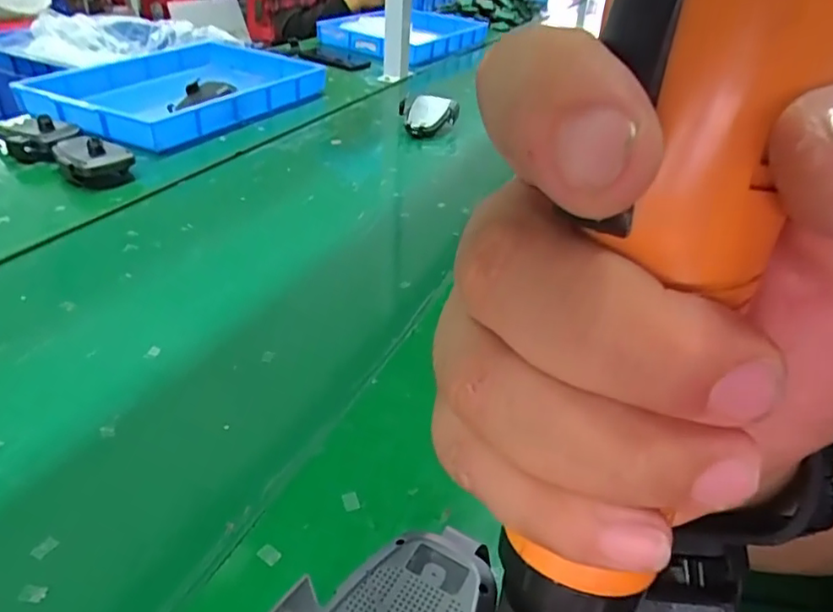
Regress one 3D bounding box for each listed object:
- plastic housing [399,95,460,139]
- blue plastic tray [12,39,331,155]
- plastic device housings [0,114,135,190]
[{"bbox_3d":[0.020,-0.290,0.906,0.088,0.055,0.068,-10,45,-20],"label":"plastic housing"},{"bbox_3d":[-0.374,-0.342,0.925,0.304,0.070,0.393,24,39,26],"label":"blue plastic tray"},{"bbox_3d":[-0.441,-0.194,0.715,0.202,0.051,0.073,22,38,24],"label":"plastic device housings"}]

